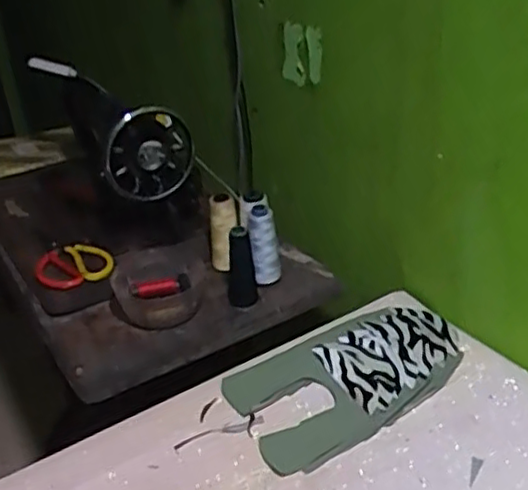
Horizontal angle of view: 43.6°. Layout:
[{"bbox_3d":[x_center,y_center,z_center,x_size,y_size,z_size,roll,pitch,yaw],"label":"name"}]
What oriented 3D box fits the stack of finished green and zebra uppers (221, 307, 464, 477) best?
[{"bbox_3d":[0.102,0.145,0.743,0.276,0.025,0.149,-19,32,-24],"label":"stack of finished green and zebra uppers"}]

